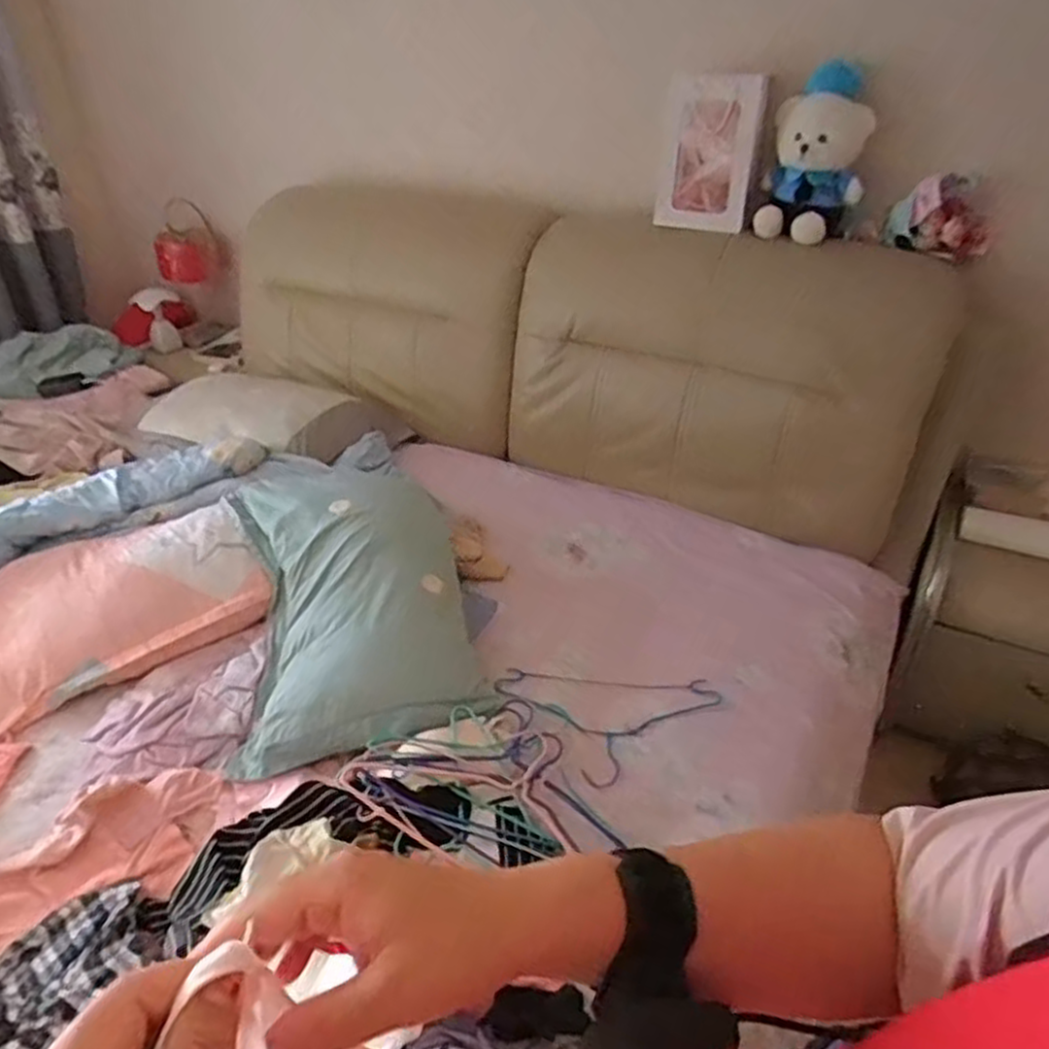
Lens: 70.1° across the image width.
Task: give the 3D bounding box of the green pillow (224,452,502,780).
[{"bbox_3d":[-0.326,0.072,1.424,0.401,0.169,0.775,-9,36,-11],"label":"green pillow"}]

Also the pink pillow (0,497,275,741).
[{"bbox_3d":[-0.745,0.136,1.356,0.501,0.131,0.311,-24,41,-28],"label":"pink pillow"}]

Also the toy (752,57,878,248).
[{"bbox_3d":[0.573,-0.717,1.468,0.183,0.321,0.208,14,37,17],"label":"toy"}]

